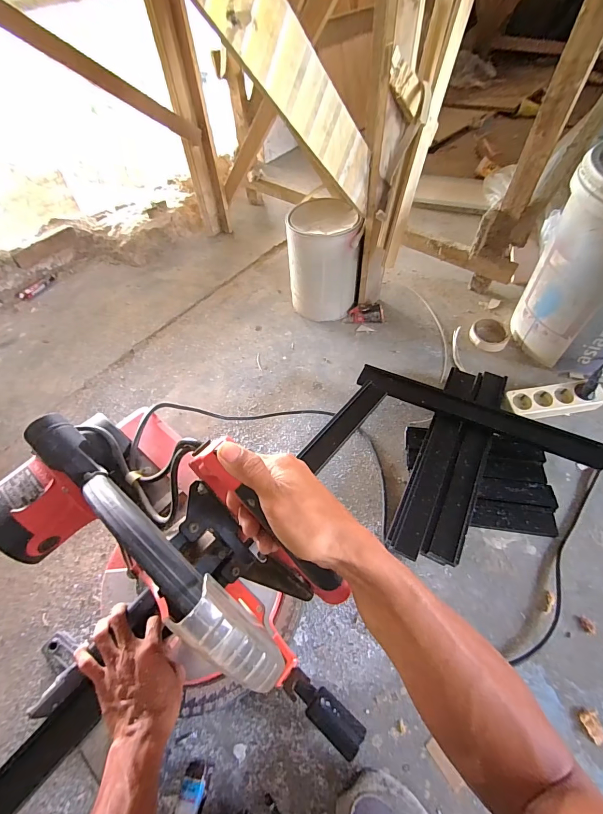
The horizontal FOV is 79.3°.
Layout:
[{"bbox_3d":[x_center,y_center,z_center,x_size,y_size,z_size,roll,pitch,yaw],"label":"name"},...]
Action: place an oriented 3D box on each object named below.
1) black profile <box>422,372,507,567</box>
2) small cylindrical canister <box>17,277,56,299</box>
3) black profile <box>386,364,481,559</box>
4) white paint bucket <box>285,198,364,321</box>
[{"bbox_3d":[0.316,0.087,0.676,0.060,0.022,0.418,22,59,17],"label":"black profile"},{"bbox_3d":[-0.778,-0.349,1.073,0.023,0.022,0.108,28,62,19],"label":"small cylindrical canister"},{"bbox_3d":[0.258,0.082,0.682,0.058,0.021,0.416,22,59,17],"label":"black profile"},{"bbox_3d":[0.054,-0.367,0.928,0.163,0.238,0.171,-1,55,2],"label":"white paint bucket"}]

